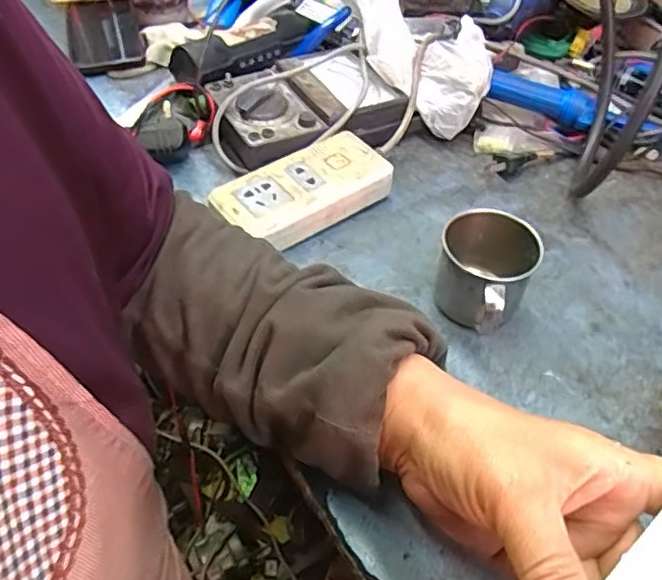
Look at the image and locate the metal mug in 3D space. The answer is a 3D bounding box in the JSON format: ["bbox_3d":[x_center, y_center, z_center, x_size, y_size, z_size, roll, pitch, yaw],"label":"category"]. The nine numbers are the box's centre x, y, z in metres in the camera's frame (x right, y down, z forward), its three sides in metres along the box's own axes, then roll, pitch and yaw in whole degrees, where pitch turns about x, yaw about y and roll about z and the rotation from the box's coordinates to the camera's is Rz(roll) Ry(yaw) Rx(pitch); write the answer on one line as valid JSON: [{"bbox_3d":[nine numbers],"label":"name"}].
[{"bbox_3d":[0.107,-0.009,0.437,0.066,0.062,0.081,27,52,19],"label":"metal mug"}]

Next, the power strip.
[{"bbox_3d":[-0.021,-0.079,0.509,0.141,0.039,0.070,-29,56,-26],"label":"power strip"}]

